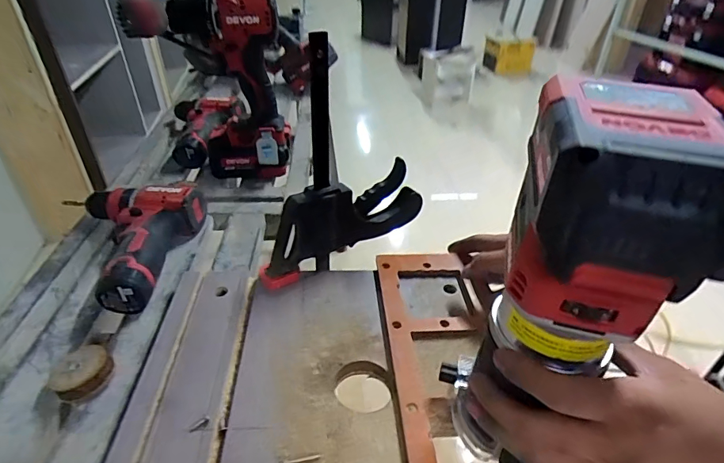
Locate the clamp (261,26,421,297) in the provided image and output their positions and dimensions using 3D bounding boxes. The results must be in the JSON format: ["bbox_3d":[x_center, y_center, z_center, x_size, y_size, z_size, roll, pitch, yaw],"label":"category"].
[{"bbox_3d":[-0.025,-0.069,0.452,0.197,0.240,0.031,-20,41,-26],"label":"clamp"}]

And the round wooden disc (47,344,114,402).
[{"bbox_3d":[-0.245,0.121,0.386,0.045,0.023,0.050,-27,45,-33],"label":"round wooden disc"}]

